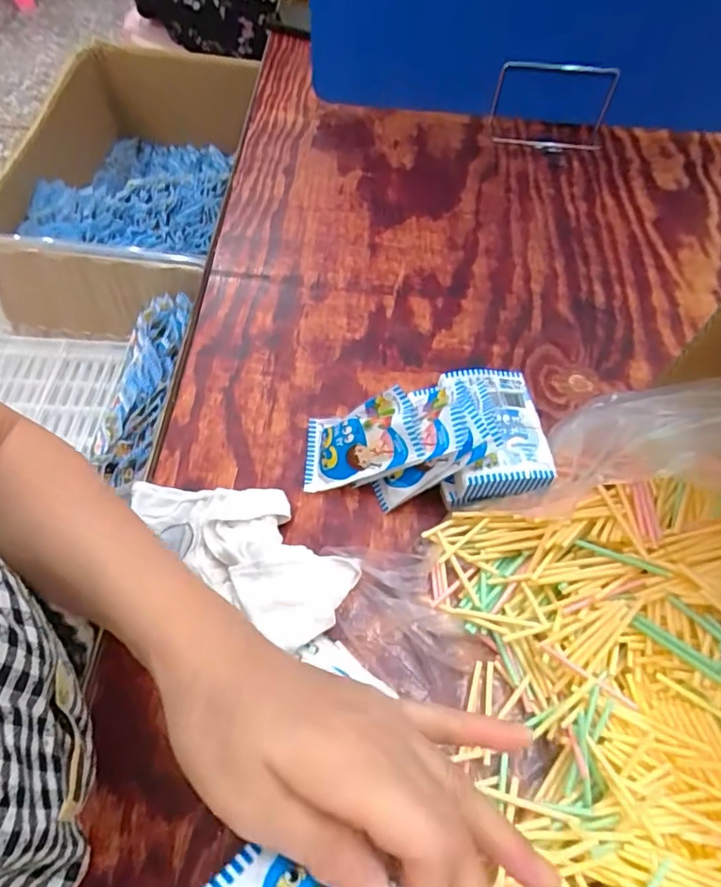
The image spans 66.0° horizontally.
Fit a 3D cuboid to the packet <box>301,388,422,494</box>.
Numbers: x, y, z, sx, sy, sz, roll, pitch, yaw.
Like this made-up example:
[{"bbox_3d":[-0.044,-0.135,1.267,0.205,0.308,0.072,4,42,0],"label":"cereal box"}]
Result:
[{"bbox_3d":[-0.002,-0.002,0.437,0.100,0.015,0.059,-19,73,29],"label":"packet"}]

